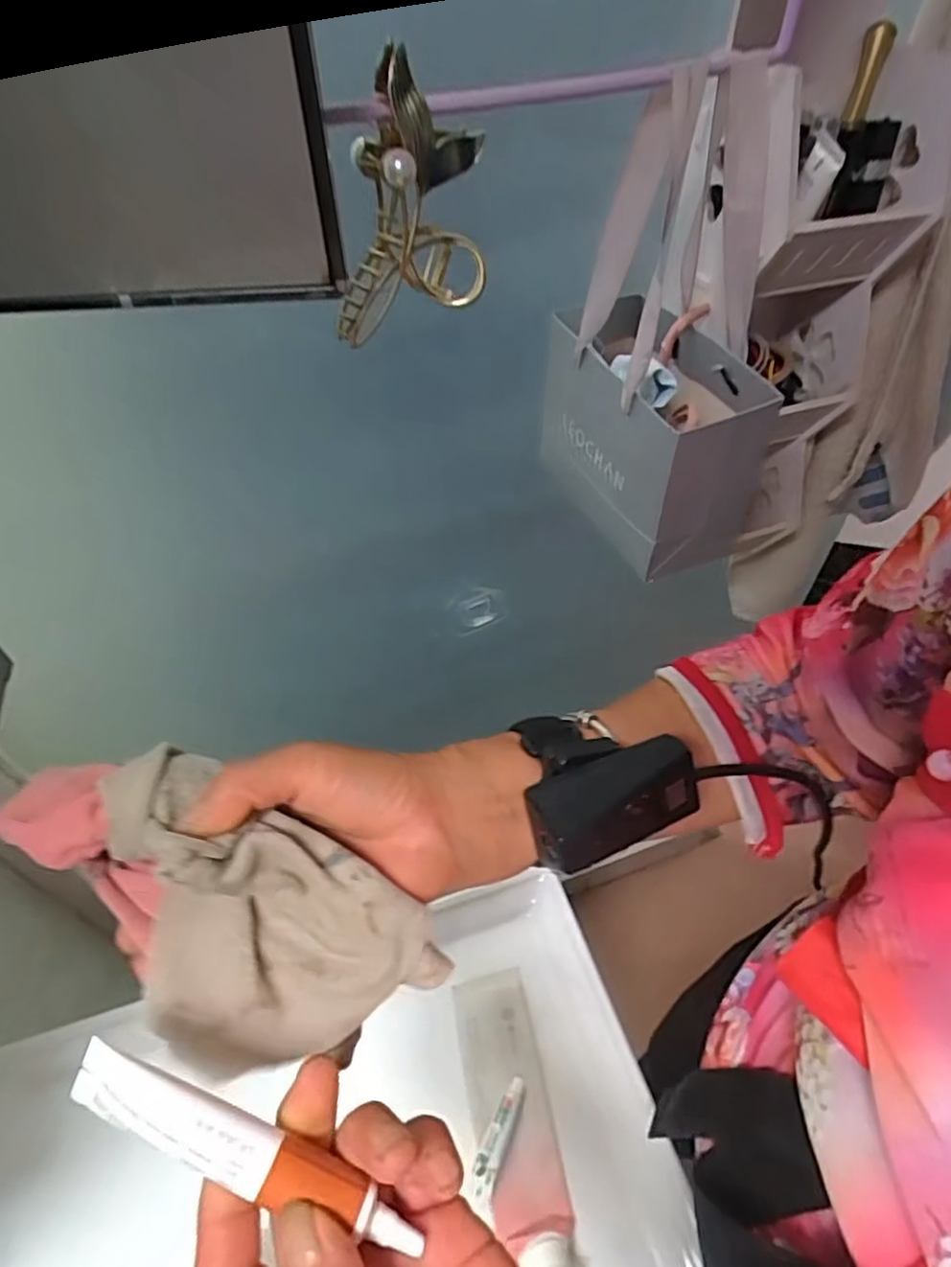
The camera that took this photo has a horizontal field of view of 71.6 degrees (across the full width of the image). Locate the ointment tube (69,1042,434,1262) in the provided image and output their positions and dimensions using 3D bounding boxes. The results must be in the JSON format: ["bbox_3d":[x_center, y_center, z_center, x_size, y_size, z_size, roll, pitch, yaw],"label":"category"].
[{"bbox_3d":[-0.070,0.157,0.200,0.110,0.008,0.017,27,52,-1],"label":"ointment tube"}]

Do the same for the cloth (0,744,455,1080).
[{"bbox_3d":[-0.101,0.105,0.257,0.154,0.075,0.086,24,54,23],"label":"cloth"}]

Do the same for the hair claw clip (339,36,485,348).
[{"bbox_3d":[-0.029,-0.189,0.288,0.069,0.089,0.047,-7,49,-5],"label":"hair claw clip"}]

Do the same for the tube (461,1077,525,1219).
[{"bbox_3d":[0.014,0.340,0.444,0.017,0.008,0.075,19,52,17],"label":"tube"}]

